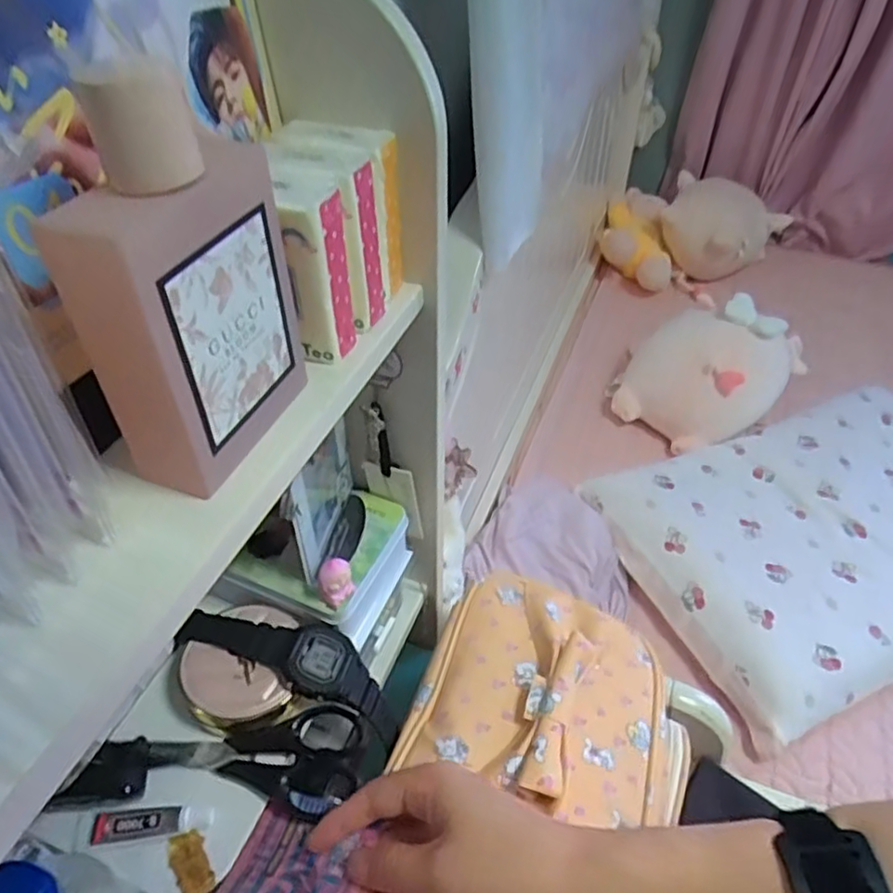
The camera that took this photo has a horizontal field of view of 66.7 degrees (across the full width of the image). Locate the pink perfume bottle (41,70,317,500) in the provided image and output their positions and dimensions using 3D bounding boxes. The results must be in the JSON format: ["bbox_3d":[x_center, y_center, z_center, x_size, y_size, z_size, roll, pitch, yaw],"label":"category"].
[{"bbox_3d":[-0.083,-0.053,0.219,0.029,0.119,0.076,16,45,16],"label":"pink perfume bottle"}]

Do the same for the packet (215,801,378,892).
[{"bbox_3d":[-0.075,0.211,0.325,0.067,0.018,0.055,17,46,17],"label":"packet"}]

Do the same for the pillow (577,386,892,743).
[{"bbox_3d":[0.598,0.112,1.030,0.643,0.091,0.433,-18,46,-18],"label":"pillow"}]

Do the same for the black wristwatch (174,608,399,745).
[{"bbox_3d":[-0.089,0.125,0.399,0.137,0.030,0.037,22,46,5],"label":"black wristwatch"}]

